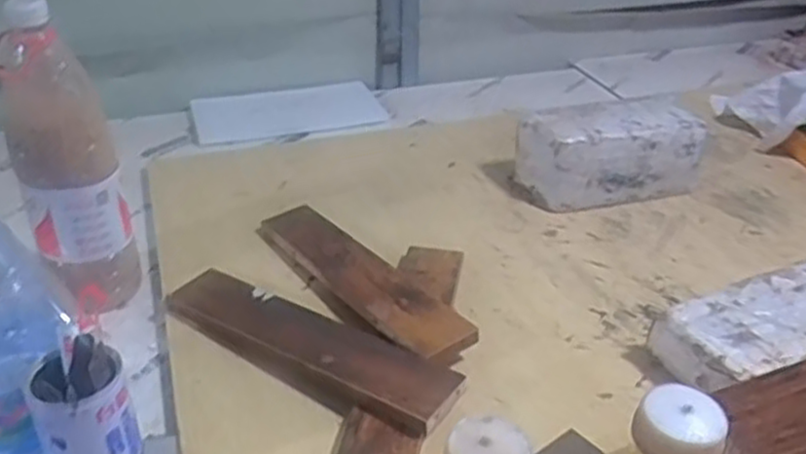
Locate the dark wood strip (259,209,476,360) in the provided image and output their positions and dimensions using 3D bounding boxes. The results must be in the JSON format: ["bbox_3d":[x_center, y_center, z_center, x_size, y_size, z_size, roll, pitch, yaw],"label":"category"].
[{"bbox_3d":[-0.041,0.047,0.763,0.065,0.021,0.311,-28,37,-26],"label":"dark wood strip"}]

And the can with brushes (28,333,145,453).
[{"bbox_3d":[-0.221,0.140,0.532,0.061,0.124,0.056,0,31,0],"label":"can with brushes"}]

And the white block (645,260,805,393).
[{"bbox_3d":[0.338,0.097,0.676,0.213,0.065,0.101,-13,33,-21],"label":"white block"}]

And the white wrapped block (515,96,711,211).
[{"bbox_3d":[0.261,-0.095,0.953,0.217,0.108,0.108,-10,32,-16],"label":"white wrapped block"}]

